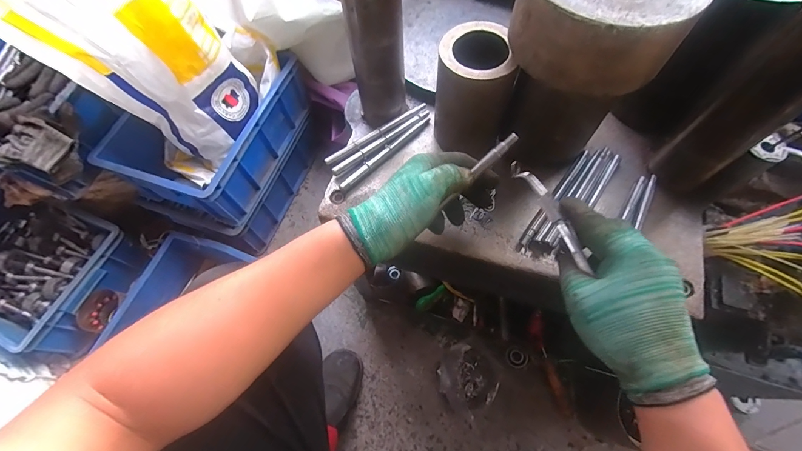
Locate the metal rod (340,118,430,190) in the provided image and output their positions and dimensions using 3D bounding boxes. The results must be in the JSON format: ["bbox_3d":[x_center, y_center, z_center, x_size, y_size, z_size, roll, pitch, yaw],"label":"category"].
[{"bbox_3d":[-0.019,-0.101,0.476,0.159,0.008,0.013,-42,70,-16],"label":"metal rod"}]

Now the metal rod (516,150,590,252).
[{"bbox_3d":[0.193,-0.034,0.441,0.013,0.010,0.170,35,71,17],"label":"metal rod"}]

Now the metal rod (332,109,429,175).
[{"bbox_3d":[-0.026,-0.117,0.480,0.162,0.007,0.012,-36,69,-13],"label":"metal rod"}]

